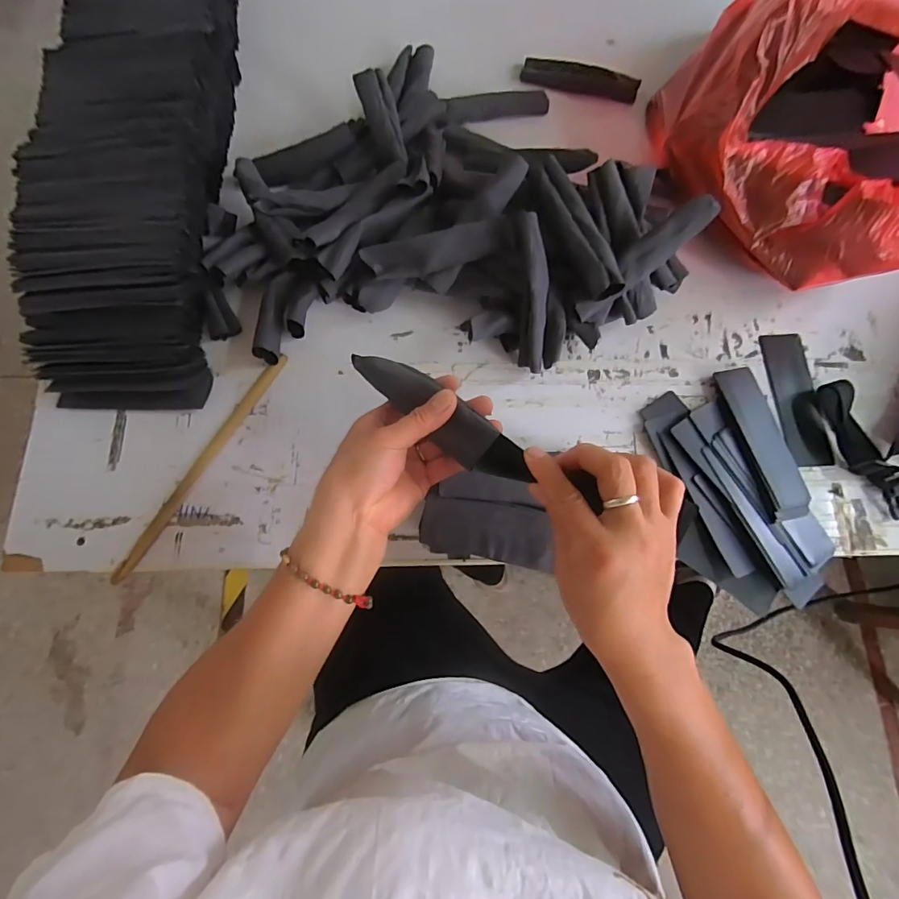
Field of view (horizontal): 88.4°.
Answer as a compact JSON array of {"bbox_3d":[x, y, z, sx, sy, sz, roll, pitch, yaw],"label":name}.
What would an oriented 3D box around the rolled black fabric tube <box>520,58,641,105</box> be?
[{"bbox_3d":[0.167,-0.473,0.587,0.146,0.015,0.036,13,76,4],"label":"rolled black fabric tube"}]

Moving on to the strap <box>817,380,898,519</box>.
[{"bbox_3d":[0.420,0.000,0.465,0.042,0.026,0.147,-26,77,-6],"label":"strap"}]

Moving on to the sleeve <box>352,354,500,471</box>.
[{"bbox_3d":[-0.023,-0.038,0.353,0.137,0.020,0.033,39,79,21],"label":"sleeve"}]

